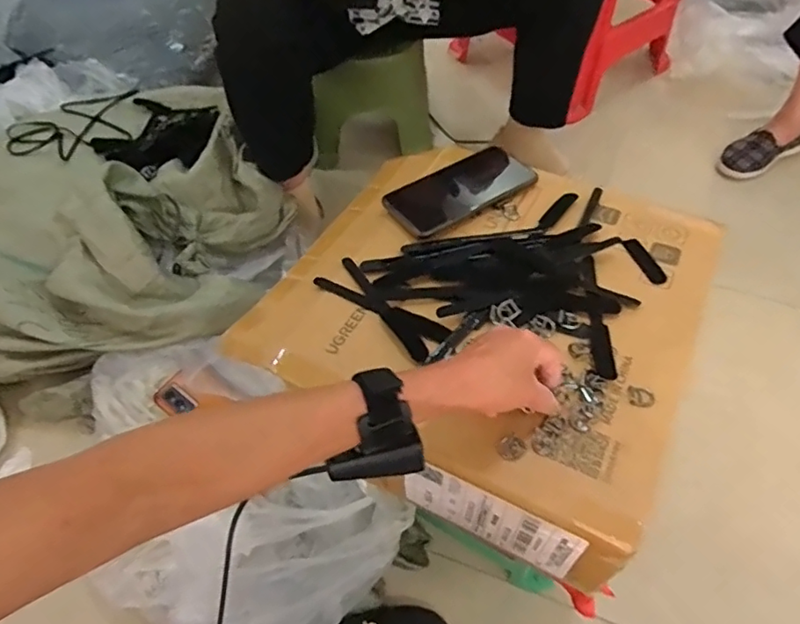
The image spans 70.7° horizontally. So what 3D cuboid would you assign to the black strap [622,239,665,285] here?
[{"bbox_3d":[0.242,-0.050,0.555,0.019,0.004,0.057,-19,57,-13],"label":"black strap"}]

